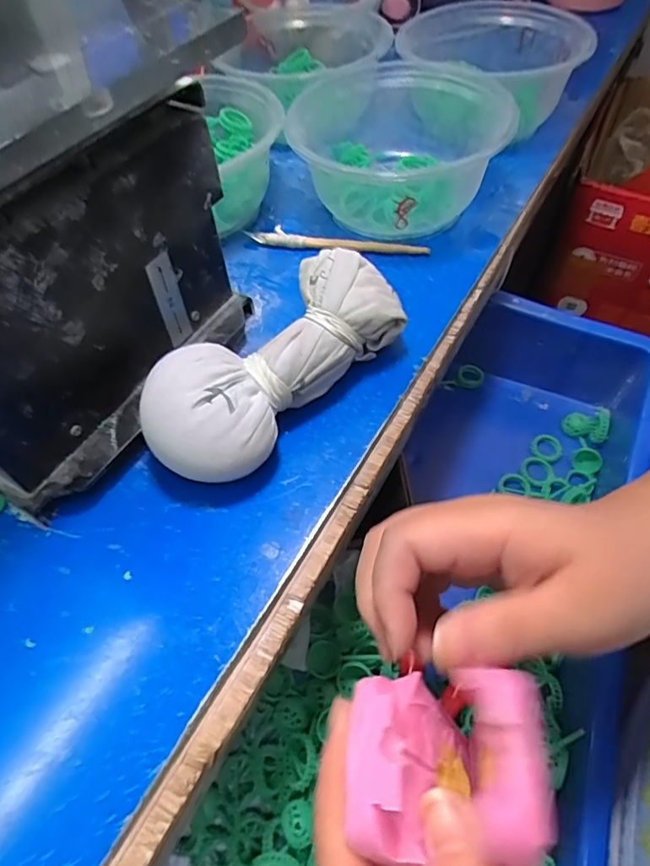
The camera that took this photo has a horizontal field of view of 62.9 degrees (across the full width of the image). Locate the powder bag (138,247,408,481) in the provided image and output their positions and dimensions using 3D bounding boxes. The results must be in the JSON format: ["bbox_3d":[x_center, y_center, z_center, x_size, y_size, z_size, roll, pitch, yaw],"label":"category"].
[{"bbox_3d":[-0.022,-0.031,0.256,0.054,0.046,0.137,35,63,24],"label":"powder bag"}]

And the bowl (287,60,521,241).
[{"bbox_3d":[0.048,-0.178,0.344,0.134,0.063,0.123,-1,55,2],"label":"bowl"}]

